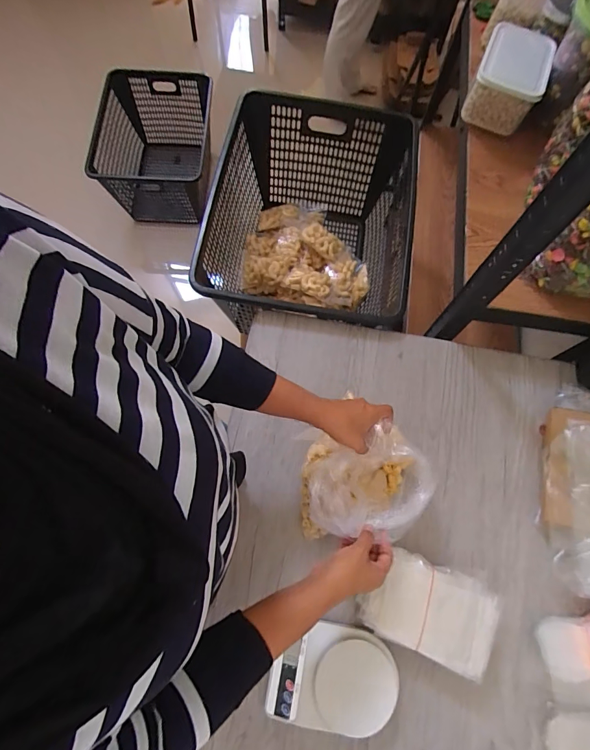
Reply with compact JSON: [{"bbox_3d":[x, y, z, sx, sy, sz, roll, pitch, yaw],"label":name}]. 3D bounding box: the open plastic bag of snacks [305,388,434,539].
[{"bbox_3d":[0.103,0.177,0.611,0.186,0.100,0.157,-2,72,-2],"label":"open plastic bag of snacks"}]

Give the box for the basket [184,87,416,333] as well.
[{"bbox_3d":[0.048,-0.350,0.980,0.451,0.320,0.516,6,72,1],"label":"basket"}]

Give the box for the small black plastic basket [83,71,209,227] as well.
[{"bbox_3d":[-0.569,-0.912,1.607,0.451,0.310,0.511,1,72,-1],"label":"small black plastic basket"}]

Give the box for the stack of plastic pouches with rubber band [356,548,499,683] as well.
[{"bbox_3d":[0.200,0.349,0.583,0.180,0.040,0.122,21,73,6],"label":"stack of plastic pouches with rubber band"}]

